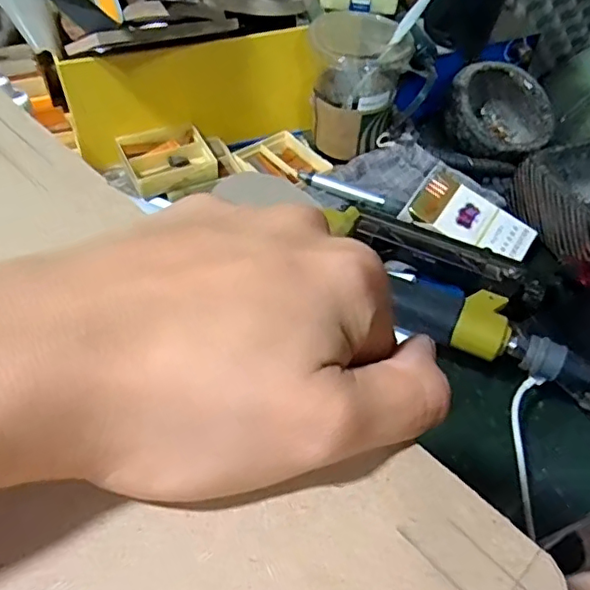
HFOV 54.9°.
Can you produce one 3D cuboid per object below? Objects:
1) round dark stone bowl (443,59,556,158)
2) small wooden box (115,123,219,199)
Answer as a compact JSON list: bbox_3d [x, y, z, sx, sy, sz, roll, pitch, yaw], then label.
[{"bbox_3d":[0.204,-0.183,0.567,0.104,0.048,0.104,2,50,-2],"label":"round dark stone bowl"},{"bbox_3d":[-0.116,-0.124,0.522,0.075,0.023,0.071,-19,53,-19],"label":"small wooden box"}]

